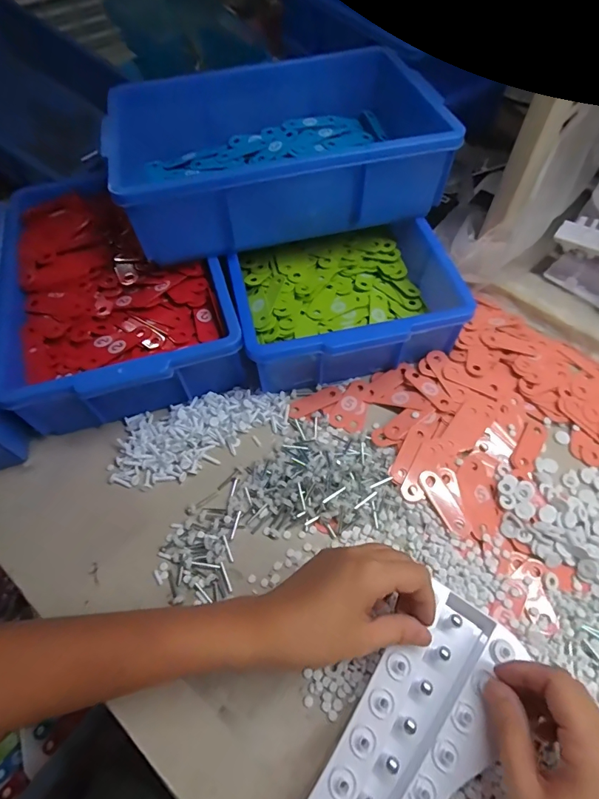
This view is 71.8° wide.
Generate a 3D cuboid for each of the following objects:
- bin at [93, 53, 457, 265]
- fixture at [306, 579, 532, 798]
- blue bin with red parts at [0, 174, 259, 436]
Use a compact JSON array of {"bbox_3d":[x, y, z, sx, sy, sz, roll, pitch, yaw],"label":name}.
[{"bbox_3d":[-0.029,-0.304,0.496,0.352,0.092,0.249,-16,61,-7],"label":"bin"},{"bbox_3d":[0.074,0.249,0.297,0.080,0.029,0.225,38,62,21],"label":"fixture"},{"bbox_3d":[-0.219,-0.137,0.504,0.235,0.090,0.333,-18,61,-8],"label":"blue bin with red parts"}]

